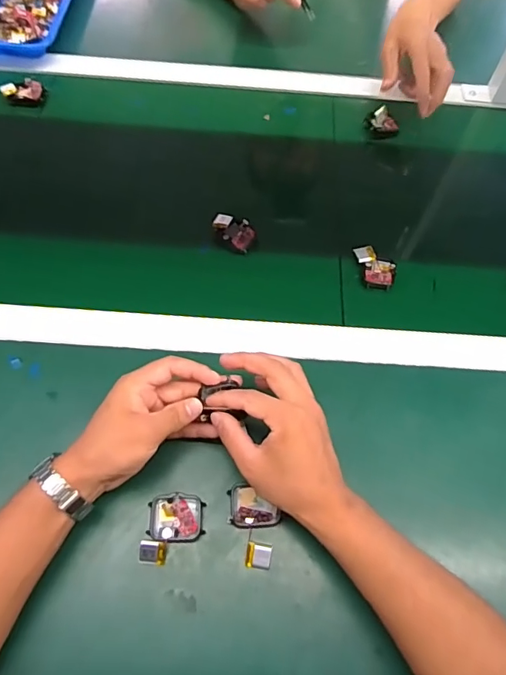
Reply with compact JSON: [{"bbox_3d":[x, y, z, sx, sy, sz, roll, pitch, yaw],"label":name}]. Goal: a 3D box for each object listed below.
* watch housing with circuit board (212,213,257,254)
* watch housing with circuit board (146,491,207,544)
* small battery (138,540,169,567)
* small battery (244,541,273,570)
[{"bbox_3d":[-0.023,-0.126,0.571,0.056,0.015,0.035,29,64,13],"label":"watch housing with circuit board"},{"bbox_3d":[-0.066,0.156,0.416,0.046,0.010,0.039,1,61,-2],"label":"watch housing with circuit board"},{"bbox_3d":[-0.084,0.181,0.403,0.023,0.008,0.017,8,61,2],"label":"small battery"},{"bbox_3d":[0.005,0.185,0.407,0.022,0.006,0.020,9,62,2],"label":"small battery"}]

